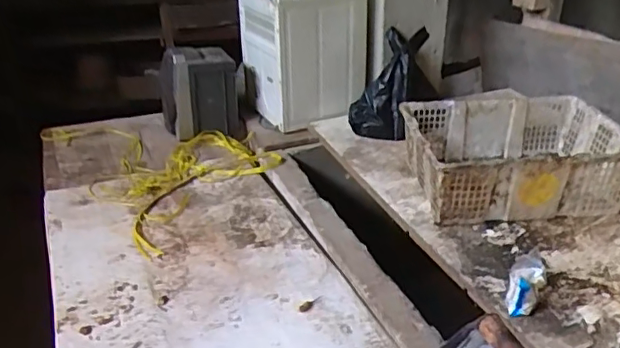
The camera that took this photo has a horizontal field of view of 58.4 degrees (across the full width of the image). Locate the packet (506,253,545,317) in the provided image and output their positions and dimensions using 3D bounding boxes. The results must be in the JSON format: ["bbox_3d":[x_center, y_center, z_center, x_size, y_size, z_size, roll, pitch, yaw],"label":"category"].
[{"bbox_3d":[0.393,0.199,1.010,0.057,0.063,0.123,12,31,23],"label":"packet"}]

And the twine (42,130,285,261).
[{"bbox_3d":[-0.409,-0.051,1.605,0.476,0.048,0.802,-20,33,-32],"label":"twine"}]

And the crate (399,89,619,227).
[{"bbox_3d":[0.480,-0.040,1.333,0.466,0.173,0.332,-3,29,-4],"label":"crate"}]

